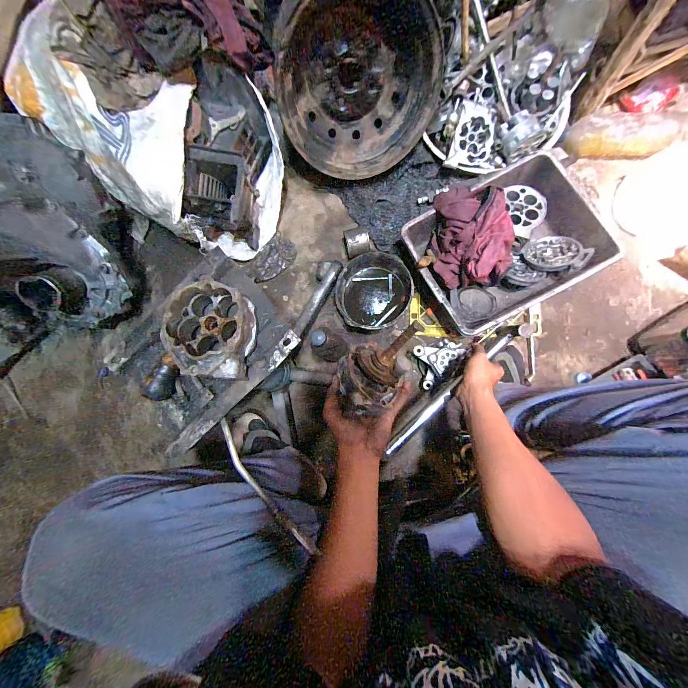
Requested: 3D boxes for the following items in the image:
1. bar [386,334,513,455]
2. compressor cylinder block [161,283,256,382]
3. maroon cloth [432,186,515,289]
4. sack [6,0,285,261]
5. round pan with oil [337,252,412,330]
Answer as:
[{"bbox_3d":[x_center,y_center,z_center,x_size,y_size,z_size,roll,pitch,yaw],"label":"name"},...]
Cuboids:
[{"bbox_3d":[0.205,0.096,0.571,0.327,0.020,0.021,-43,80,-1],"label":"bar"},{"bbox_3d":[-0.168,-0.016,0.365,0.109,0.055,0.121,3,84,8],"label":"compressor cylinder block"},{"bbox_3d":[0.292,-0.257,0.647,0.171,0.125,0.218,-6,83,7],"label":"maroon cloth"},{"bbox_3d":[-0.466,-0.517,0.735,0.599,0.346,0.356,31,88,10],"label":"sack"},{"bbox_3d":[0.076,-0.138,0.756,0.192,0.073,0.185,-1,83,7],"label":"round pan with oil"}]

